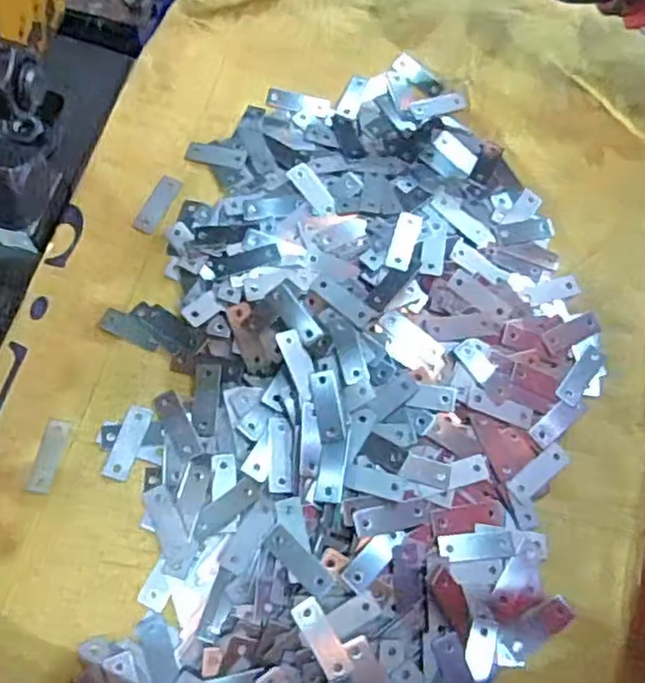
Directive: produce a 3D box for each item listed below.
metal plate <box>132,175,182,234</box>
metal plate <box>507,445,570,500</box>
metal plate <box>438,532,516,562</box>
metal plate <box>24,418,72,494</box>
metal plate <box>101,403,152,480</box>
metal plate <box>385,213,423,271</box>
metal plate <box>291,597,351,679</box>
[{"bbox_3d":[-0.091,-0.075,0.362,0.013,0.004,0.035,27,77,2],"label":"metal plate"},{"bbox_3d":[0.107,0.064,0.323,0.035,0.004,0.011,-32,76,-15],"label":"metal plate"},{"bbox_3d":[0.072,0.095,0.307,0.036,0.004,0.011,-2,63,-9],"label":"metal plate"},{"bbox_3d":[-0.130,0.054,0.313,0.012,0.004,0.035,12,70,0],"label":"metal plate"},{"bbox_3d":[-0.093,0.048,0.314,0.012,0.004,0.035,18,70,2],"label":"metal plate"},{"bbox_3d":[0.043,-0.053,0.351,0.013,0.004,0.035,18,70,2],"label":"metal plate"},{"bbox_3d":[0.000,0.126,0.280,0.013,0.004,0.033,-31,76,-14],"label":"metal plate"}]

